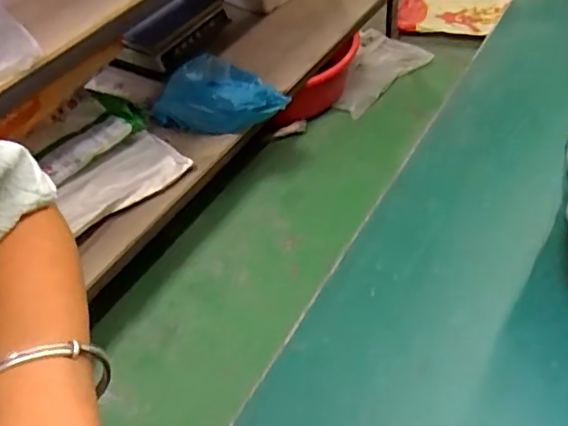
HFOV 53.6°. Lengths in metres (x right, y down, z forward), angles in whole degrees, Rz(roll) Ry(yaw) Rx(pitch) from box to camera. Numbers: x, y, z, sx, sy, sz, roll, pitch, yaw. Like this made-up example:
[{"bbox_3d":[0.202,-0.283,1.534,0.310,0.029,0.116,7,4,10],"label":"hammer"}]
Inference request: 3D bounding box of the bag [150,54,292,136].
[{"bbox_3d":[-0.139,-0.249,1.214,0.282,0.100,0.153,14,51,20],"label":"bag"}]

